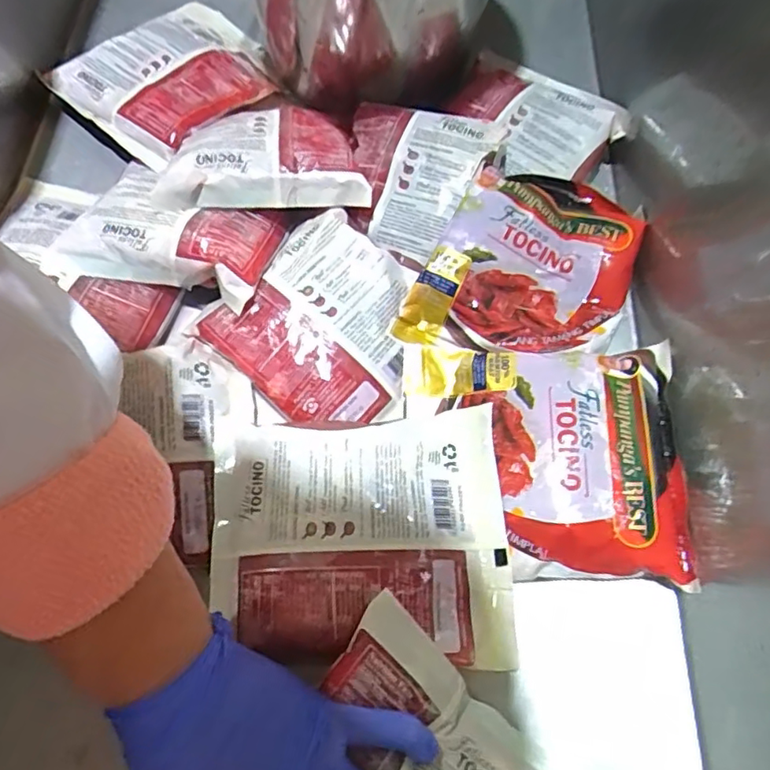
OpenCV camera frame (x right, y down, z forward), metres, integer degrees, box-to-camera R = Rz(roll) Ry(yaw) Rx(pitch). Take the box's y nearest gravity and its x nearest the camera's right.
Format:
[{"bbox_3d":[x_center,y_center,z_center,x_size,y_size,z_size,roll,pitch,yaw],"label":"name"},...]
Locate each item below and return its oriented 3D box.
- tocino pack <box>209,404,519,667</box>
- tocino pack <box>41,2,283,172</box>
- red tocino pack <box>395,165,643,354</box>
[{"bbox_3d":[-0.015,0.085,0.342,0.163,0.019,0.136,0,67,-3],"label":"tocino pack"},{"bbox_3d":[-0.168,-0.254,0.482,0.140,0.032,0.166,36,70,13],"label":"tocino pack"},{"bbox_3d":[0.097,-0.076,0.398,0.123,0.044,0.152,29,69,10],"label":"red tocino pack"}]

